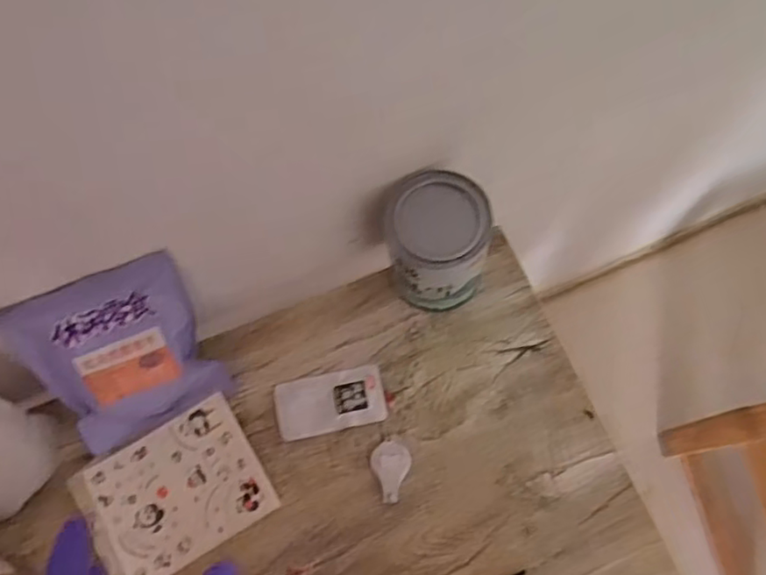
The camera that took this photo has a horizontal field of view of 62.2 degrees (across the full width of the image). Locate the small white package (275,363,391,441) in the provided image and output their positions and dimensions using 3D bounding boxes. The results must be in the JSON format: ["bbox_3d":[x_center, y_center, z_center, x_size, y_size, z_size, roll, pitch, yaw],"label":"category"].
[{"bbox_3d":[-0.053,0.115,0.638,0.107,0.005,0.059,-12,70,-3],"label":"small white package"}]

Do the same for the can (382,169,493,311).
[{"bbox_3d":[0.052,-0.038,0.621,0.093,0.125,0.096,-1,70,3],"label":"can"}]

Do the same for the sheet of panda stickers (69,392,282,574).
[{"bbox_3d":[-0.201,0.196,0.614,0.163,0.010,0.127,-30,71,-9],"label":"sheet of panda stickers"}]

